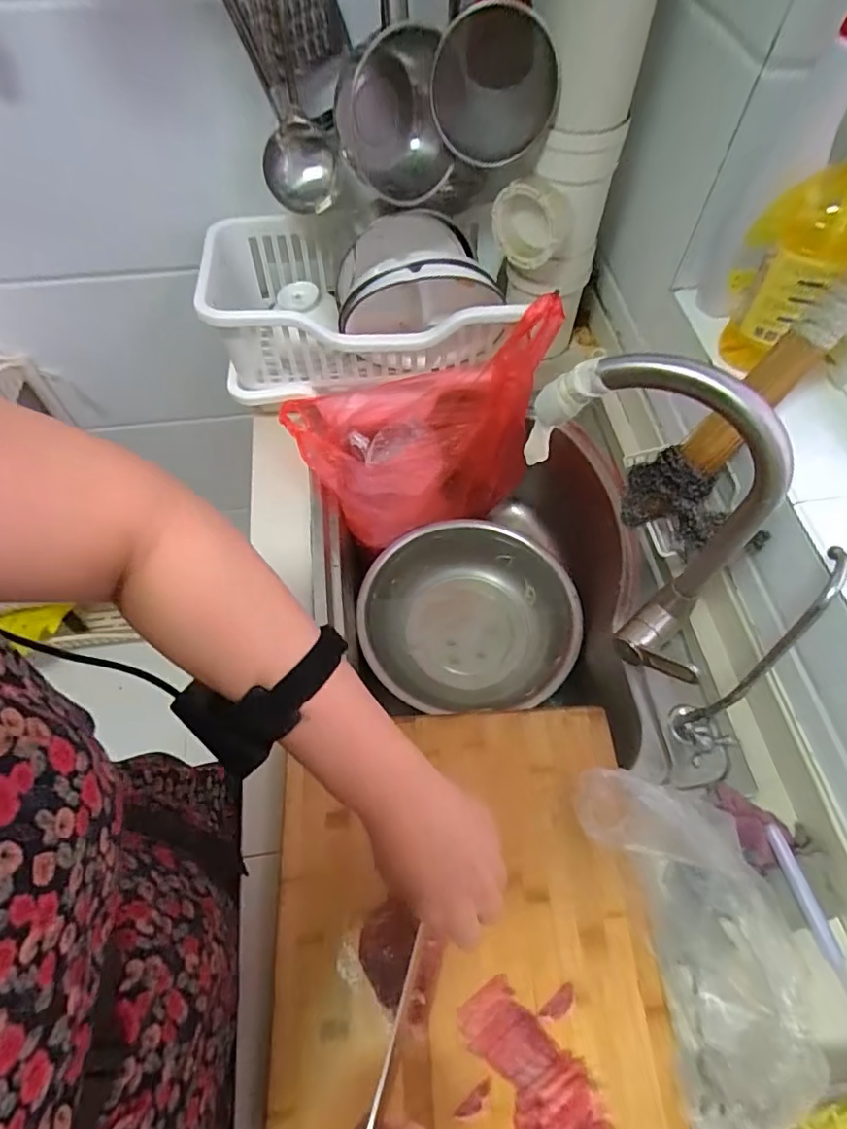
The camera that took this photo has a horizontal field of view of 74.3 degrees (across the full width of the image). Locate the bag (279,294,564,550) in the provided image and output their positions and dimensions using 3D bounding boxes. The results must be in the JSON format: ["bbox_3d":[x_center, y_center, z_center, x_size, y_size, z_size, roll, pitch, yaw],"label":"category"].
[{"bbox_3d":[-0.002,-0.161,0.780,0.335,0.315,0.153,-7,60,-4],"label":"bag"}]

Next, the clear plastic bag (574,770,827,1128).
[{"bbox_3d":[0.223,0.294,0.463,0.116,0.111,0.242,-11,60,-7],"label":"clear plastic bag"}]

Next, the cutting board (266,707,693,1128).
[{"bbox_3d":[0.038,0.348,0.456,0.314,0.034,0.442,-3,60,-2],"label":"cutting board"}]

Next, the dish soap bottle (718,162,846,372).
[{"bbox_3d":[0.371,-0.309,0.527,0.113,0.253,0.088,31,64,17],"label":"dish soap bottle"}]

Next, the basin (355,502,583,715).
[{"bbox_3d":[0.063,0.074,0.841,0.305,0.094,0.283,0,59,0],"label":"basin"}]

